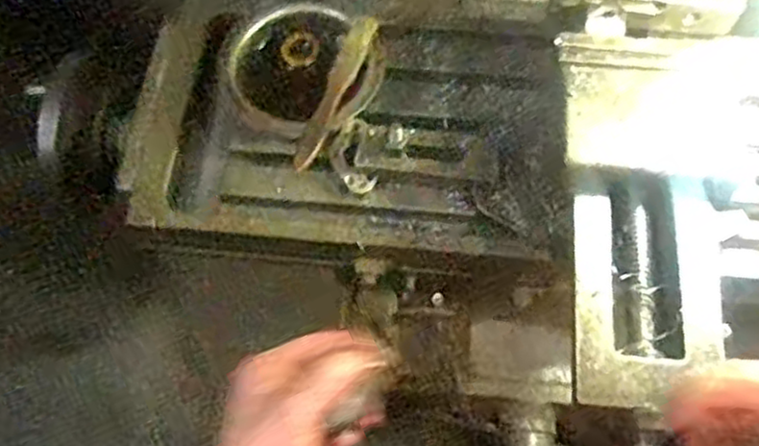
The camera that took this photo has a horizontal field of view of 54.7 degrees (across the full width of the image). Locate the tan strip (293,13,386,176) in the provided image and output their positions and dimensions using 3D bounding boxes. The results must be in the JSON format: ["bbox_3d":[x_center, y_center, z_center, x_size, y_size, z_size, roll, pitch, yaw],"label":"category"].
[{"bbox_3d":[-0.028,-0.105,0.601,0.039,0.031,0.136,25,68,11],"label":"tan strip"}]

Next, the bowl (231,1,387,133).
[{"bbox_3d":[-0.062,-0.122,0.627,0.125,0.055,0.116,-28,68,-12],"label":"bowl"}]

